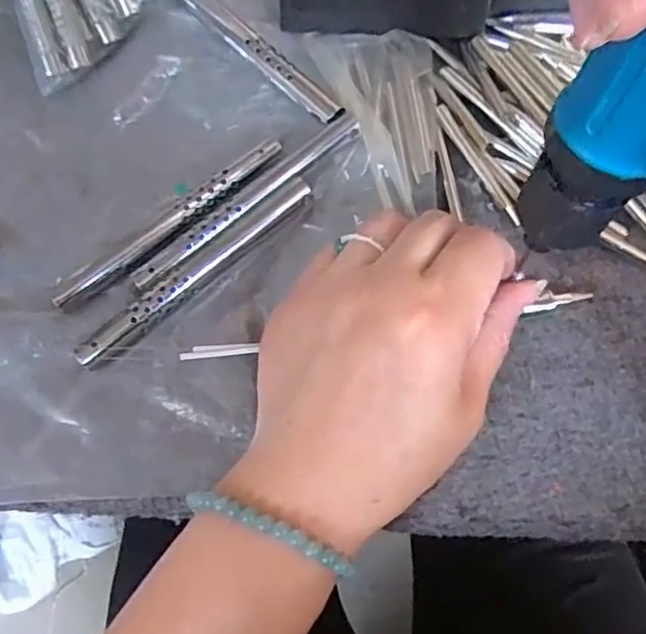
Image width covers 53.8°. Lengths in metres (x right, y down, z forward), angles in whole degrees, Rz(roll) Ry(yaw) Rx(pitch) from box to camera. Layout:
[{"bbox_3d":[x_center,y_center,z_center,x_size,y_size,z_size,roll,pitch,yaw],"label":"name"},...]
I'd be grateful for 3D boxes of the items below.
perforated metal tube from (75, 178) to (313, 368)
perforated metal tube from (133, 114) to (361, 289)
[{"bbox_3d":[-0.048,-0.018,0.248,0.108,0.010,0.010,-41,79,-10],"label":"perforated metal tube"},{"bbox_3d":[-0.029,-0.046,0.255,0.107,0.009,0.010,-37,78,-10],"label":"perforated metal tube"}]

